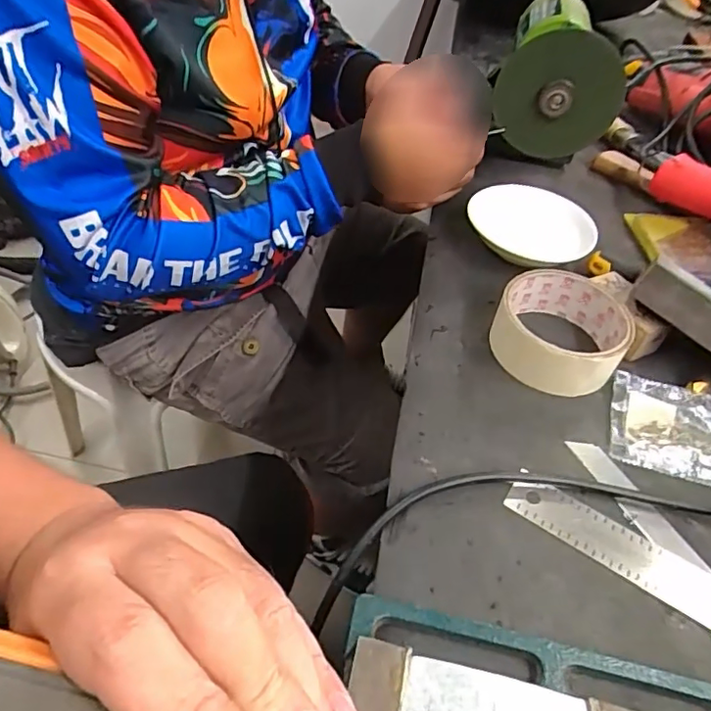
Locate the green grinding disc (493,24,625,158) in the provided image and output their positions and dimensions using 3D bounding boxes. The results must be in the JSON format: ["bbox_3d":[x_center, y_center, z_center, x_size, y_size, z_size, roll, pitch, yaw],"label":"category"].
[{"bbox_3d":[0.174,-0.219,0.476,0.105,0.098,0.022,3,45,-8],"label":"green grinding disc"}]

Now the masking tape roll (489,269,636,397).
[{"bbox_3d":[0.139,-0.018,0.379,0.085,0.034,0.083,2,47,-3],"label":"masking tape roll"}]

